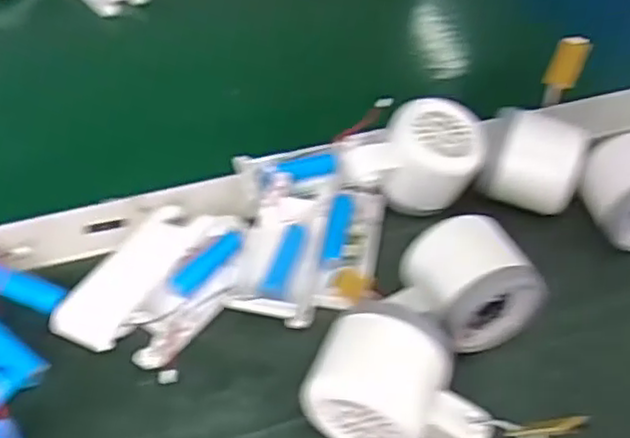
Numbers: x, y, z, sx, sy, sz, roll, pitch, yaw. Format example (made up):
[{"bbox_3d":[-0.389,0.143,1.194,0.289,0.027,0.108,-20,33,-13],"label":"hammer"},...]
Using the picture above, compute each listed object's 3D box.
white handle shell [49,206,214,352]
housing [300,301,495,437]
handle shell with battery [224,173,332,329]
[{"bbox_3d":[-0.104,0.029,0.403,0.039,0.013,0.104,24,51,18],"label":"white handle shell"},{"bbox_3d":[0.040,0.081,0.338,0.085,0.054,0.061,7,48,3],"label":"housing"},{"bbox_3d":[-0.019,0.015,0.415,0.046,0.016,0.099,8,48,5],"label":"handle shell with battery"}]

